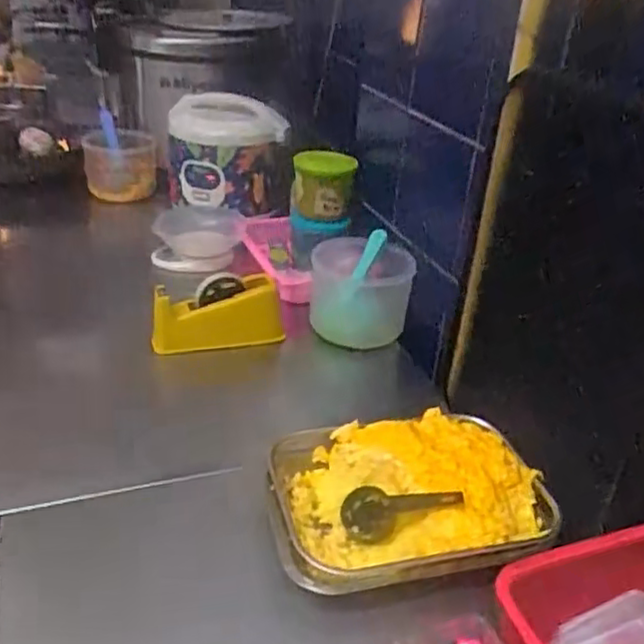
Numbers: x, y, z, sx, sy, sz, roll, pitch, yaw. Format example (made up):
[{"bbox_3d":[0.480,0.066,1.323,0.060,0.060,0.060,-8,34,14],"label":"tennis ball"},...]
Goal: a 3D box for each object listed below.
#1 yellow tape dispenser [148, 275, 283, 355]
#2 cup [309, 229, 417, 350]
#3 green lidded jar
[{"bbox_3d":[-0.166,-0.012,1.066,0.199,0.104,0.066,-5,31,-17],"label":"yellow tape dispenser"},{"bbox_3d":[0.062,-0.054,1.132,0.159,0.135,0.143,6,30,2],"label":"cup"},{"bbox_3d":[0.002,-0.257,1.270,0.117,0.095,0.100,4,30,-1],"label":"green lidded jar"}]

